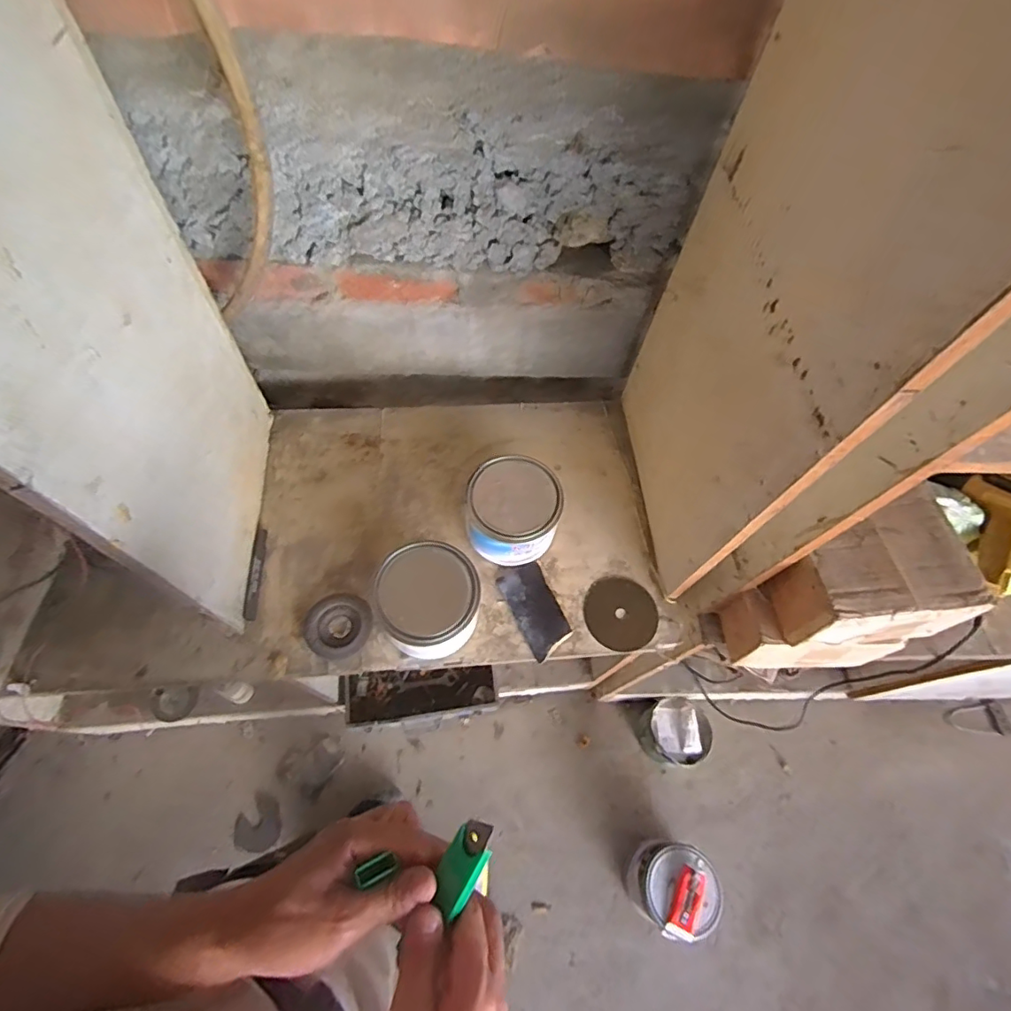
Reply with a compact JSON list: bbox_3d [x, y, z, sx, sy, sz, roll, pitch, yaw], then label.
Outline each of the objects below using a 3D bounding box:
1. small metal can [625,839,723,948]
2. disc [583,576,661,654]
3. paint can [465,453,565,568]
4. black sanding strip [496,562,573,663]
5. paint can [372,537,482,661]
[{"bbox_3d":[0.356,0.811,1.148,0.159,0.181,0.157,2,62,-3],"label":"small metal can"},{"bbox_3d":[0.166,0.154,0.772,0.105,0.004,0.103,3,65,-6],"label":"disc"},{"bbox_3d":[0.012,0.010,0.772,0.125,0.096,0.134,2,62,-3],"label":"paint can"},{"bbox_3d":[0.044,0.146,0.761,0.064,0.012,0.126,-22,66,-15],"label":"black sanding strip"},{"bbox_3d":[-0.100,0.124,0.702,0.124,0.104,0.122,2,62,-3],"label":"paint can"}]

